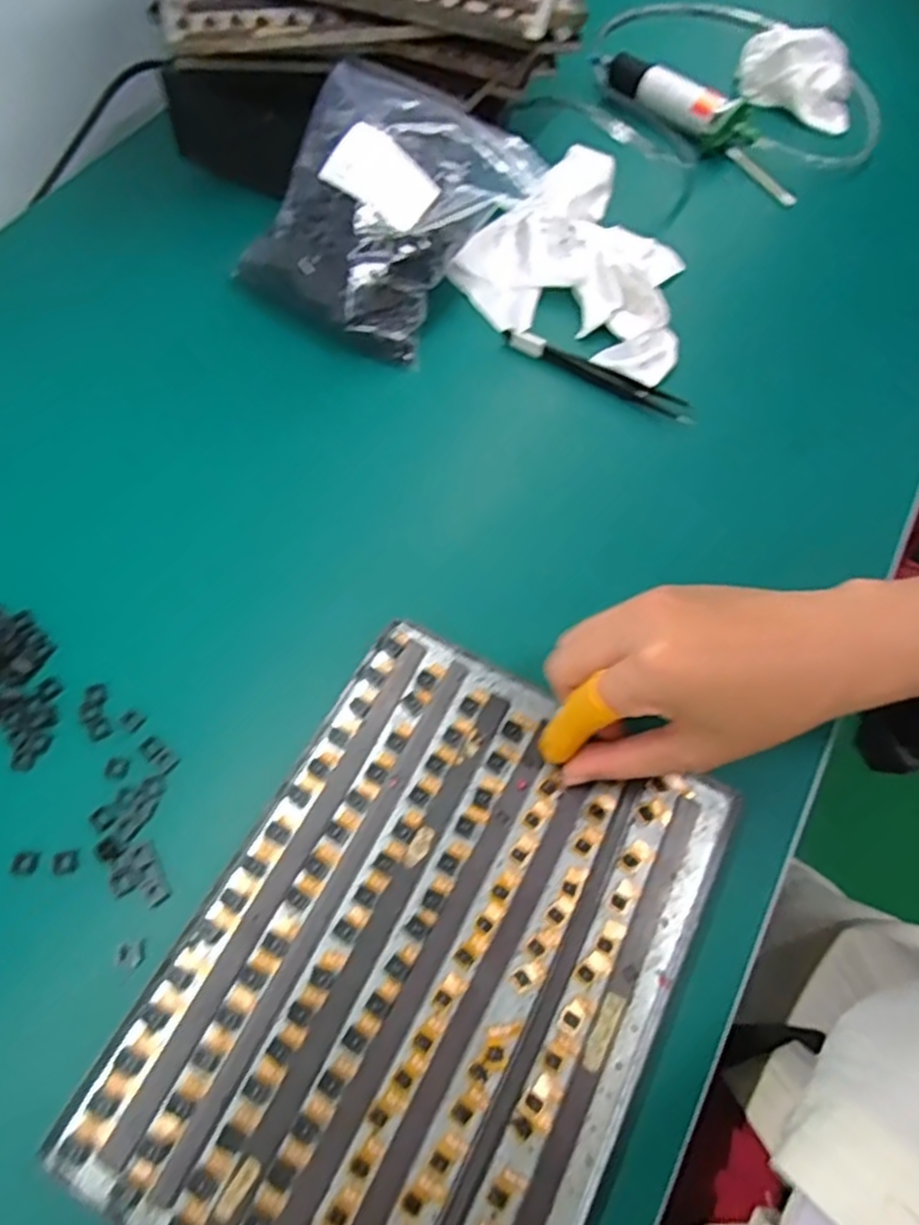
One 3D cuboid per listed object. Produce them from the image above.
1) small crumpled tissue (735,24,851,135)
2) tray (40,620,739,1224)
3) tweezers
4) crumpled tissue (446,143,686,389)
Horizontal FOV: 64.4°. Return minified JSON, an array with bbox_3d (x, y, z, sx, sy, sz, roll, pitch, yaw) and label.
[{"bbox_3d":[0.262,-0.417,0.559,0.092,0.049,0.045,22,65,8],"label":"small crumpled tissue"},{"bbox_3d":[-0.012,0.141,0.296,0.182,0.008,0.241,28,66,11],"label":"tray"},{"bbox_3d":[0.082,-0.143,0.435,0.123,0.008,0.012,28,66,11],"label":"tweezers"},{"bbox_3d":[0.091,-0.243,0.477,0.154,0.028,0.181,27,65,10],"label":"crumpled tissue"}]

